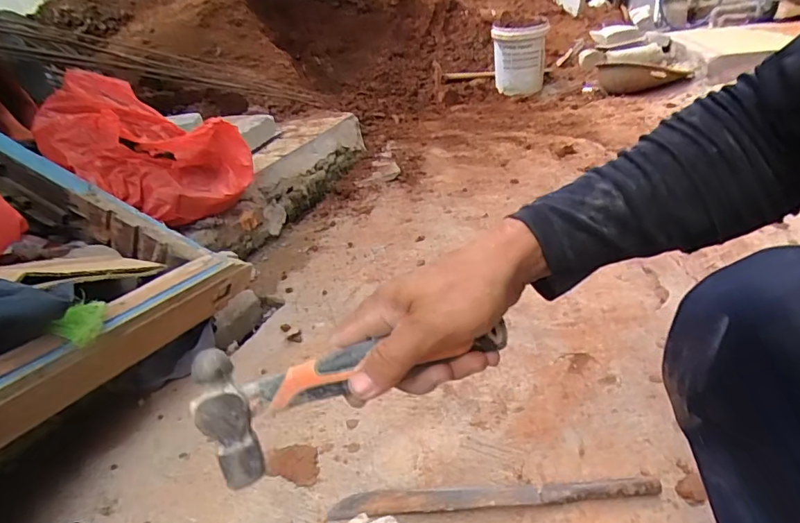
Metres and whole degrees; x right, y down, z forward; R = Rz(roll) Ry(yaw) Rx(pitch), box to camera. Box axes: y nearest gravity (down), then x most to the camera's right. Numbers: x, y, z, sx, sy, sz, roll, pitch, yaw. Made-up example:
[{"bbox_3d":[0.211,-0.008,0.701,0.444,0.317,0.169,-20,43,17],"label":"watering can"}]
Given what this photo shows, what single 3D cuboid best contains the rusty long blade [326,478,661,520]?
[{"bbox_3d":[0.117,0.303,0.656,0.418,0.022,0.035,-5,28,3],"label":"rusty long blade"}]

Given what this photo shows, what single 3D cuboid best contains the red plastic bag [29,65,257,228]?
[{"bbox_3d":[-0.617,-0.272,1.185,0.337,0.304,0.341,9,32,28],"label":"red plastic bag"}]

